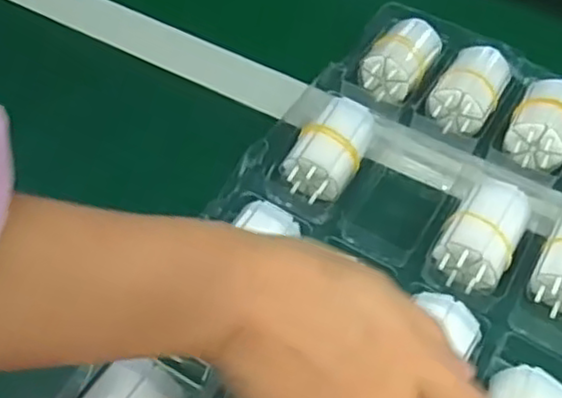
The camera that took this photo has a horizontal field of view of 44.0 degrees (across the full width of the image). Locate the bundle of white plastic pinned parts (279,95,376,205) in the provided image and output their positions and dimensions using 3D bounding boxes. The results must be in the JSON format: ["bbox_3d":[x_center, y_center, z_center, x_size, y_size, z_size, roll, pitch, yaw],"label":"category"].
[{"bbox_3d":[0.029,-0.029,0.415,0.038,0.031,0.060,26,55,14],"label":"bundle of white plastic pinned parts"}]

